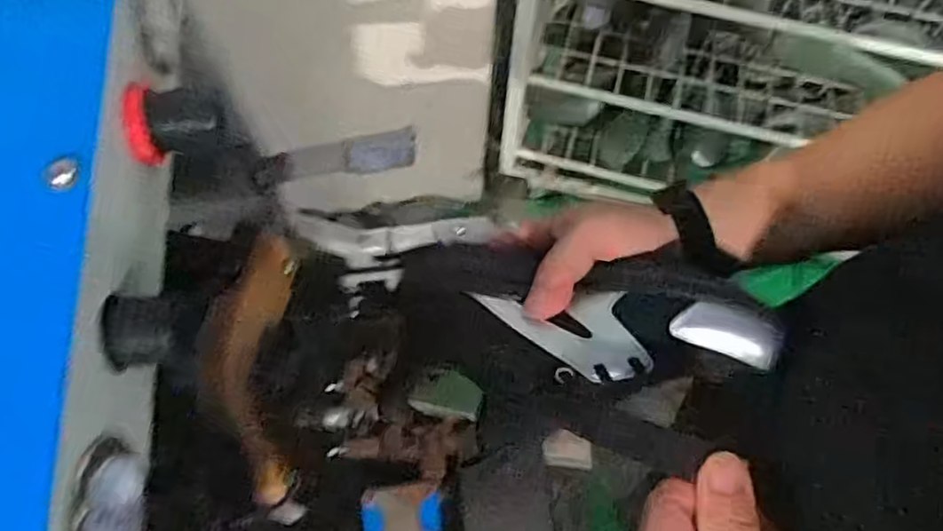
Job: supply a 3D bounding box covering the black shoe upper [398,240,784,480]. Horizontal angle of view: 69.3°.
[{"bbox_3d":[0.059,0.048,0.411,0.214,0.061,0.105,14,66,5],"label":"black shoe upper"}]

